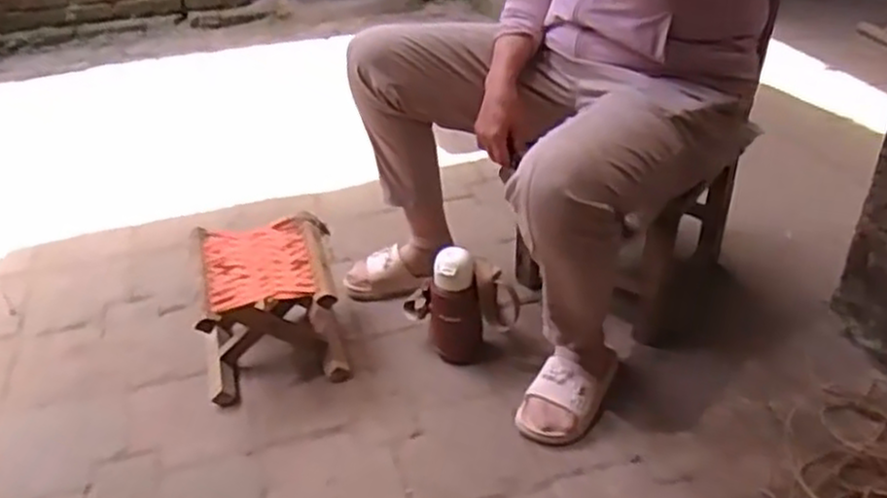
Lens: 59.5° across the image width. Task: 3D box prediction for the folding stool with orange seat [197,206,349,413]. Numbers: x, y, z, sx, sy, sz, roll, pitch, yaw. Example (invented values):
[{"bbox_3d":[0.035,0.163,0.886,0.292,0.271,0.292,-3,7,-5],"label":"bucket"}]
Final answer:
[{"bbox_3d":[-0.305,0.091,1.362,0.238,0.179,0.284,-11,38,-13],"label":"folding stool with orange seat"}]

